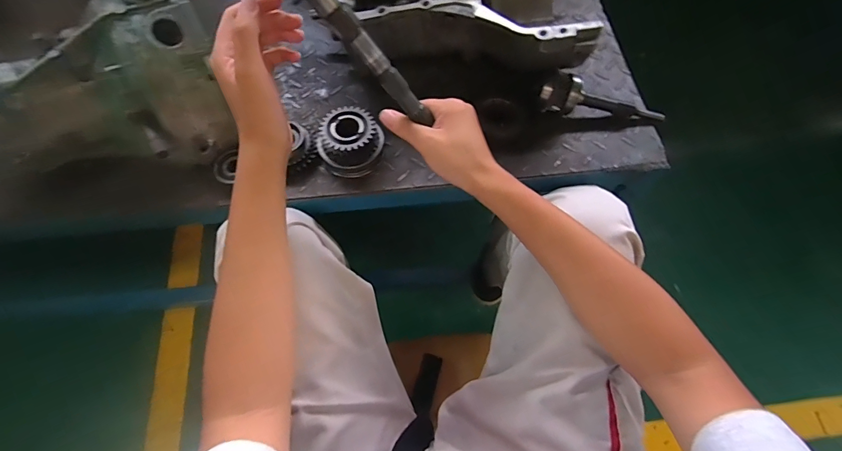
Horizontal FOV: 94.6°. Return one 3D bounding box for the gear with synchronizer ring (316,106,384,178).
[{"bbox_3d":[-0.088,-0.104,0.479,0.078,0.043,0.071,-41,73,-17],"label":"gear with synchronizer ring"}]

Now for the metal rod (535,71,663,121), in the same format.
[{"bbox_3d":[0.236,-0.159,0.514,0.174,0.050,0.037,8,66,-11],"label":"metal rod"}]

